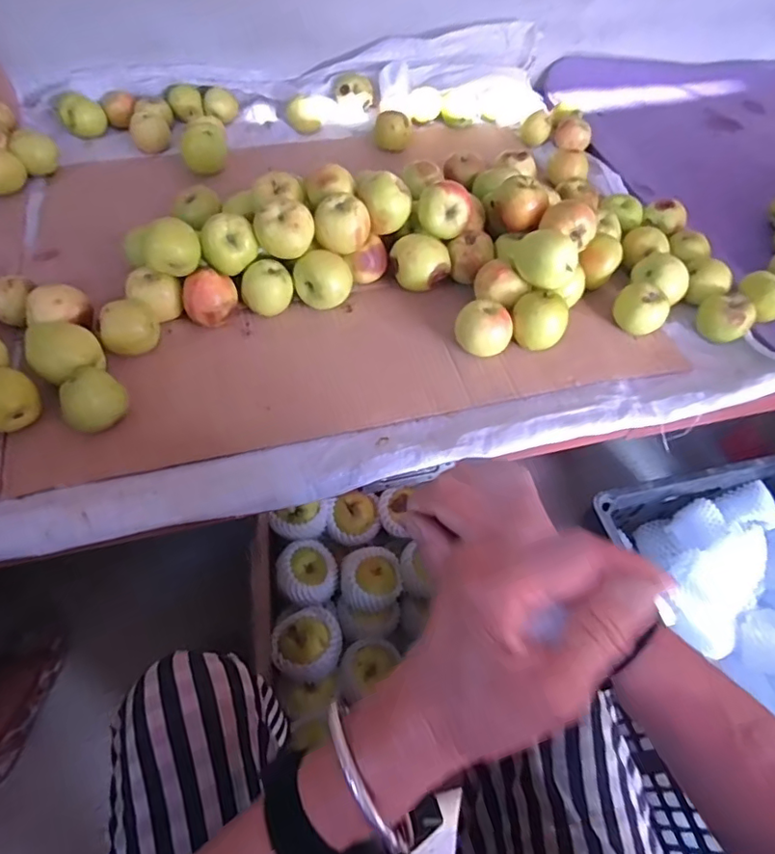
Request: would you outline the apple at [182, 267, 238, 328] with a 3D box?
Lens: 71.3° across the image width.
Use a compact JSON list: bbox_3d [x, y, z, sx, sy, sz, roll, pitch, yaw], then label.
[{"bbox_3d":[-0.200,-0.144,0.614,0.057,0.057,0.047,-15,57,-12],"label":"apple"}]

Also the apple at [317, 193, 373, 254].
[{"bbox_3d":[-0.051,-0.237,0.628,0.061,0.047,0.049,-1,55,-5],"label":"apple"}]

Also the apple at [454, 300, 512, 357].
[{"bbox_3d":[0.107,-0.107,0.610,0.062,0.053,0.049,14,56,7],"label":"apple"}]

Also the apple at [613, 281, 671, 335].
[{"bbox_3d":[0.313,-0.150,0.663,0.062,0.051,0.067,27,59,16],"label":"apple"}]

